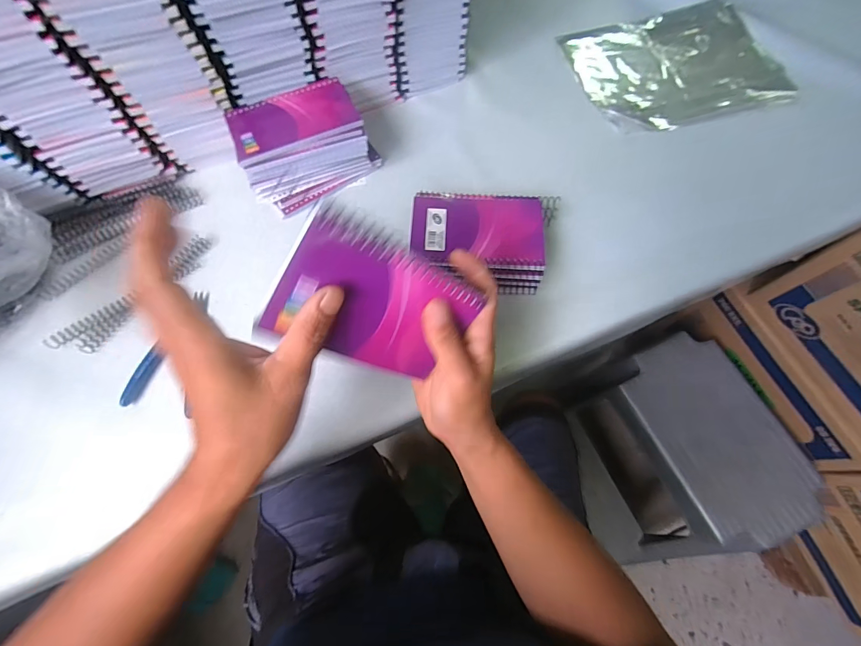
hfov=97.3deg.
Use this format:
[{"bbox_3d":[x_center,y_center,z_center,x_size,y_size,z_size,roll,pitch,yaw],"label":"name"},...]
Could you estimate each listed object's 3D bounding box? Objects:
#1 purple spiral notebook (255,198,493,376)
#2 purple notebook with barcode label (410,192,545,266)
[{"bbox_3d":[-0.031,-0.010,0.238,0.079,0.123,0.006,-57,37,11],"label":"purple spiral notebook"},{"bbox_3d":[0.046,-0.097,0.377,0.128,0.010,0.084,3,69,2],"label":"purple notebook with barcode label"}]

